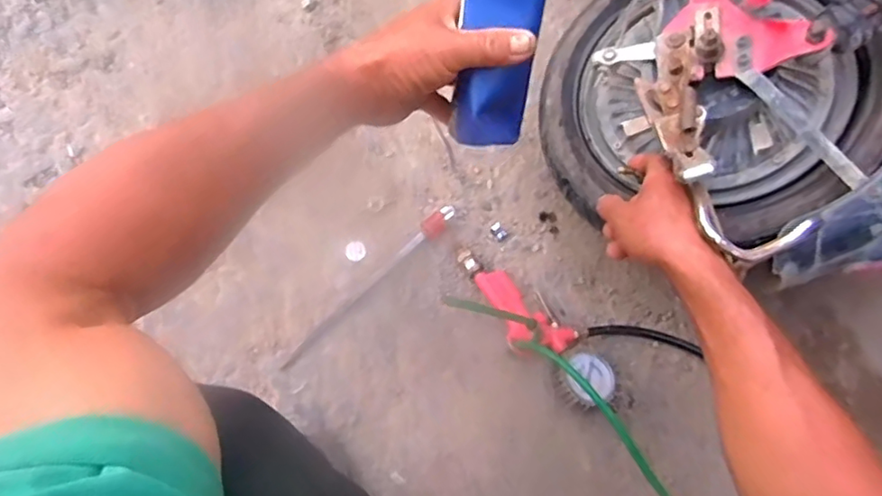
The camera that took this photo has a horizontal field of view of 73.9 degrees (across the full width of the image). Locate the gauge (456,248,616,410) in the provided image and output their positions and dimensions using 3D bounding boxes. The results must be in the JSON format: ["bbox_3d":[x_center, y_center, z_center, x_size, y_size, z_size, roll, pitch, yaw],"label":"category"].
[{"bbox_3d":[0.106,0.091,0.688,0.237,0.041,0.073,44,79,9],"label":"gauge"}]

